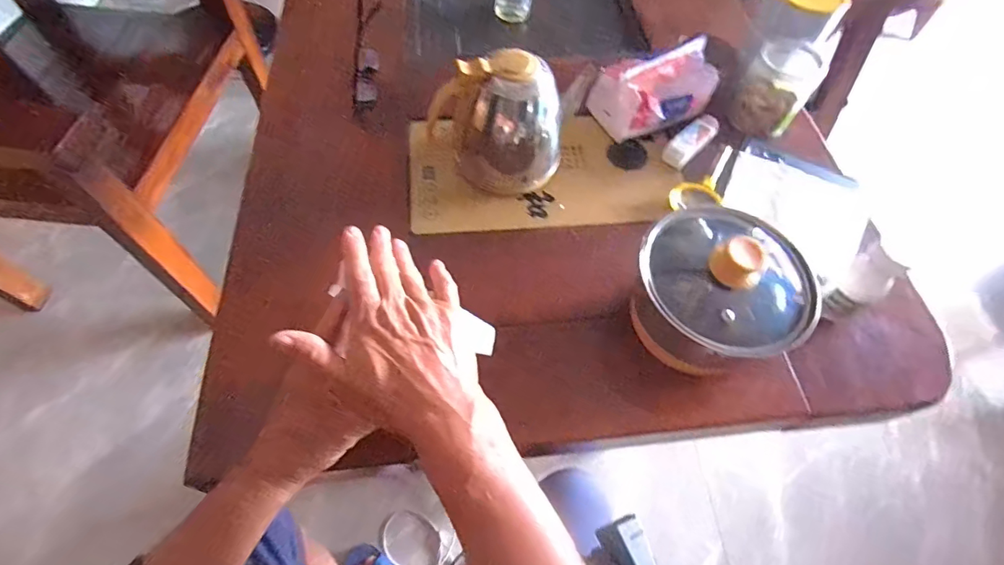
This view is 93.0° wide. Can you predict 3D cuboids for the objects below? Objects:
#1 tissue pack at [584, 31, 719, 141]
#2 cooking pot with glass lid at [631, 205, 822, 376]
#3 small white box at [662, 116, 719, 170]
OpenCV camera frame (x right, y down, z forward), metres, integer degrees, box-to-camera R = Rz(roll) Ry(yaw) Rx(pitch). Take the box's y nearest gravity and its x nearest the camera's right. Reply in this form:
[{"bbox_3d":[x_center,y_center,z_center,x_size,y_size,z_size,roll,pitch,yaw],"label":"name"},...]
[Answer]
[{"bbox_3d":[0.207,-0.269,0.650,0.149,0.082,0.087,-19,63,-14],"label":"tissue pack"},{"bbox_3d":[0.215,0.006,0.471,0.160,0.133,0.154,2,60,-3],"label":"cooking pot with glass lid"},{"bbox_3d":[0.265,-0.199,0.657,0.035,0.026,0.104,40,65,18],"label":"small white box"}]

